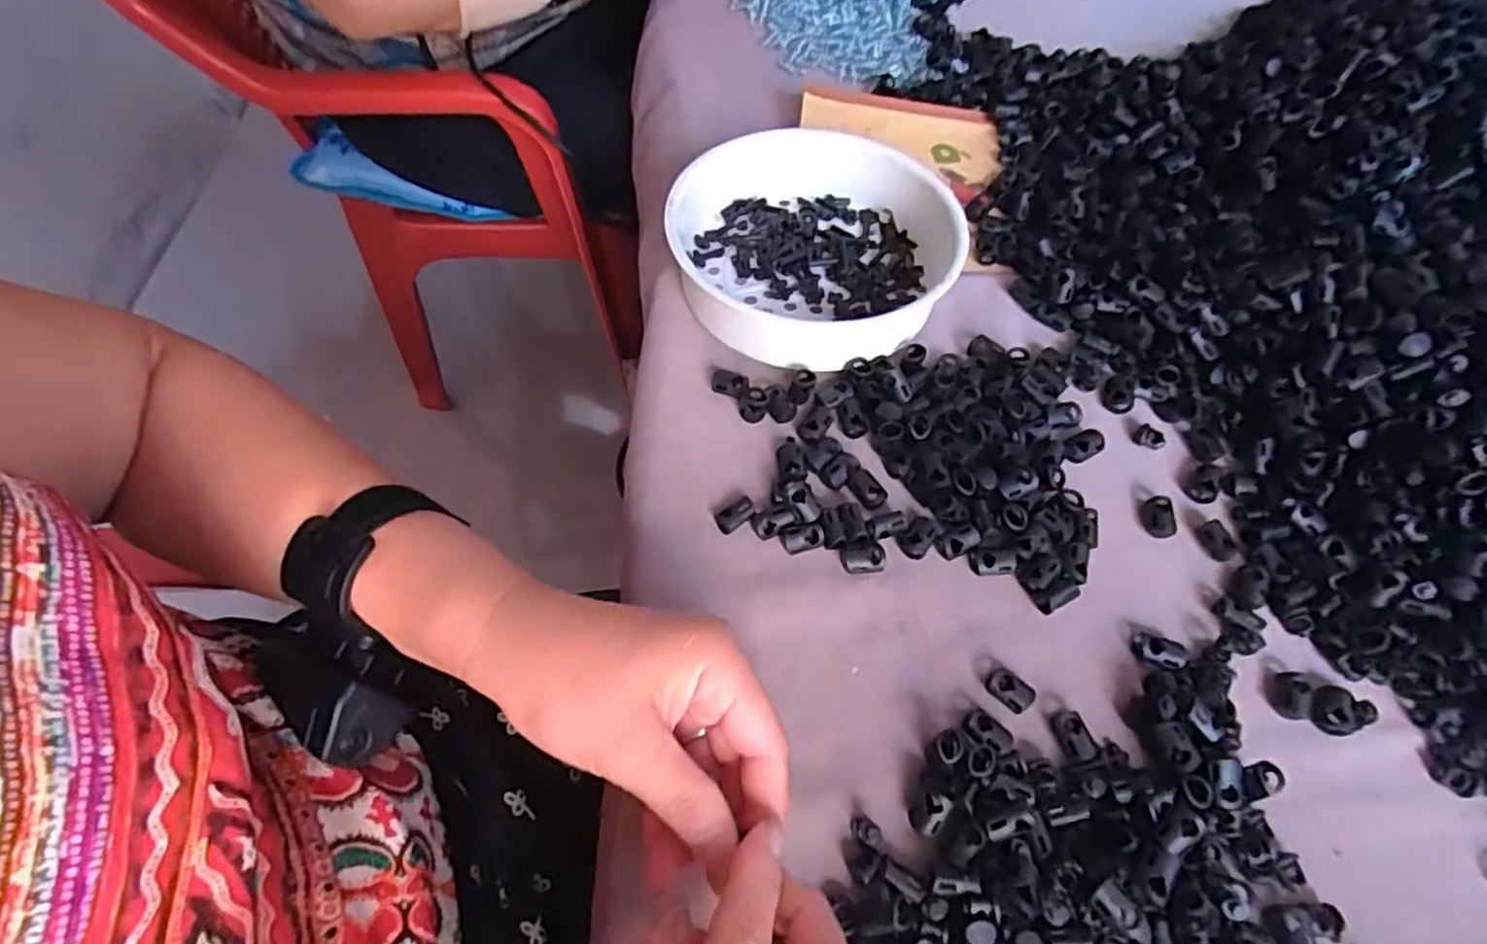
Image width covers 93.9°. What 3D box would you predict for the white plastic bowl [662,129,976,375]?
[{"bbox_3d":[0.042,-0.134,0.404,0.168,0.046,0.162,-11,64,-7],"label":"white plastic bowl"}]

